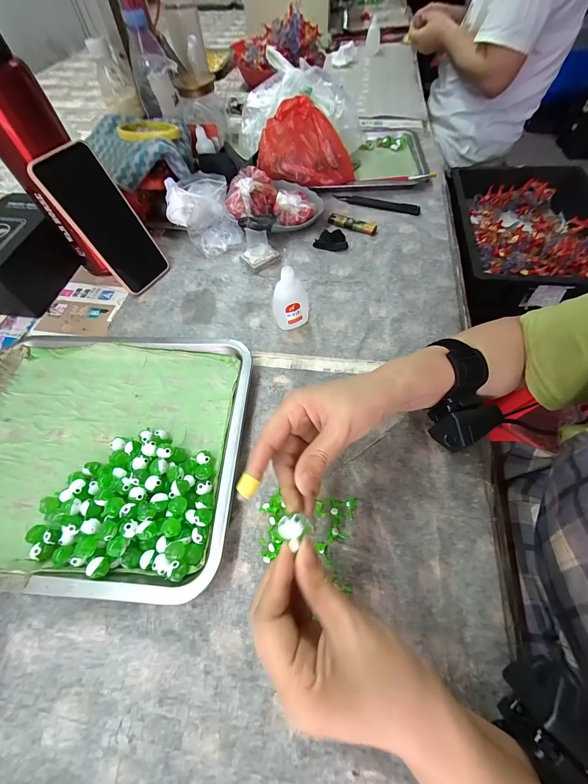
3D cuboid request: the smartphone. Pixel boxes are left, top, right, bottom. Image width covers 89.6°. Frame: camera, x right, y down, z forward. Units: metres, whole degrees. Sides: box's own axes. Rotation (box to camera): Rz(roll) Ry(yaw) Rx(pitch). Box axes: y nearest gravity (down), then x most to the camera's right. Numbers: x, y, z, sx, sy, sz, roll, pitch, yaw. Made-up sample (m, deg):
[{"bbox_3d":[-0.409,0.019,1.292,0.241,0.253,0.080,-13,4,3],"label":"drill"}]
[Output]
[{"bbox_3d":[-0.240,-0.215,0.386,0.015,0.163,0.077,14,60,33],"label":"smartphone"}]

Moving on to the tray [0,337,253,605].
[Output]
[{"bbox_3d":[-0.204,0.052,0.306,0.298,0.023,0.255,1,60,3],"label":"tray"}]

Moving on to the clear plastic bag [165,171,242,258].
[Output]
[{"bbox_3d":[-0.144,-0.279,0.465,0.101,0.072,0.108,-16,60,-7],"label":"clear plastic bag"}]

